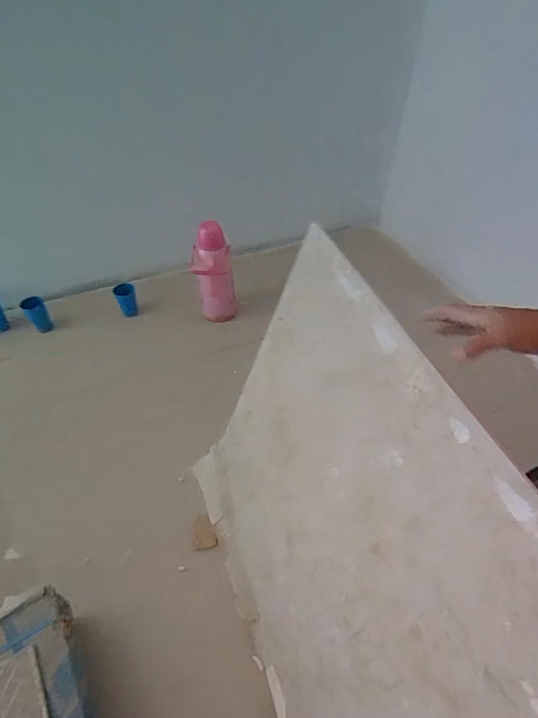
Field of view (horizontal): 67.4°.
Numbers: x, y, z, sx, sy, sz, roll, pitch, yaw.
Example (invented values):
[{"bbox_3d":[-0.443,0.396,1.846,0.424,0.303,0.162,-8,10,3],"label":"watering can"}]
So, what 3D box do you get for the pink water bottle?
[{"bbox_3d":[-0.201,-0.298,1.484,0.144,0.354,0.125,-5,49,-6],"label":"pink water bottle"}]

